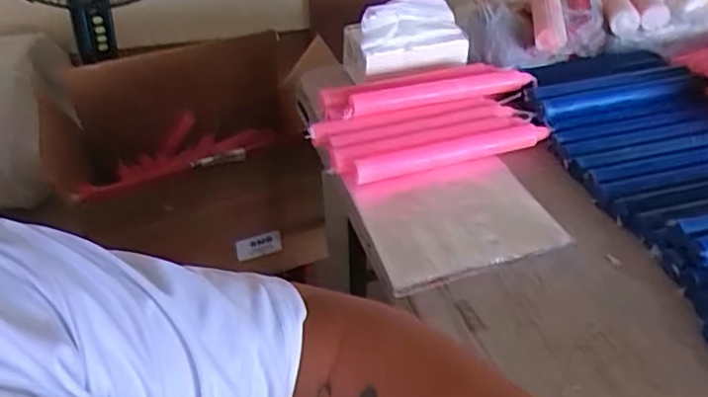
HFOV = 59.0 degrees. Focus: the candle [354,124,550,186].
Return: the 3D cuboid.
[{"bbox_3d":[0.098,-0.046,0.612,0.205,0.020,0.021,-14,40,-16],"label":"candle"}]

